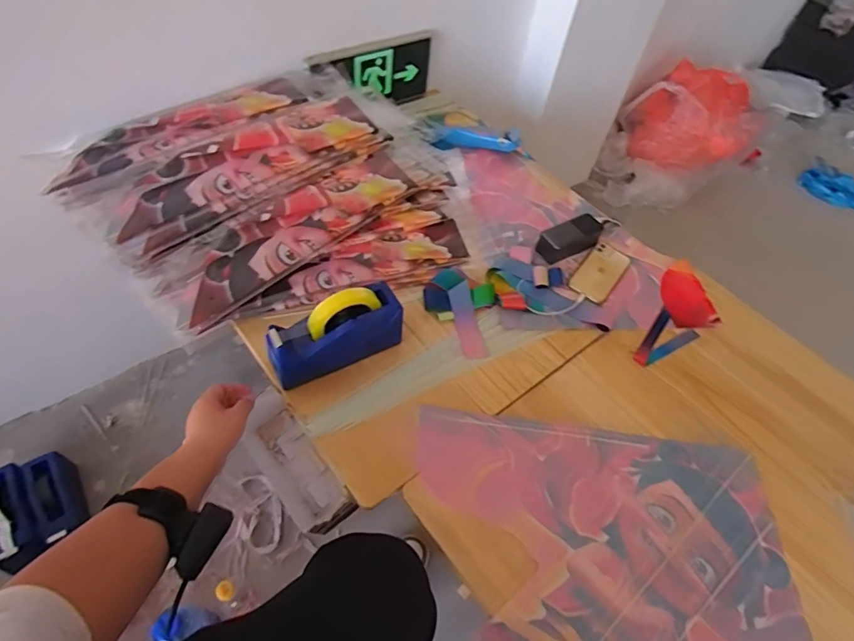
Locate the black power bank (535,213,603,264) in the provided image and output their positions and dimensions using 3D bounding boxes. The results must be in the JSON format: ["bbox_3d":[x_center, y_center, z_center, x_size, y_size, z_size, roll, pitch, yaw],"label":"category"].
[{"bbox_3d":[0.292,-0.169,0.996,0.140,0.043,0.064,-27,62,-23],"label":"black power bank"}]

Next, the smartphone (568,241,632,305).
[{"bbox_3d":[0.345,-0.096,0.974,0.079,0.007,0.159,35,60,17],"label":"smartphone"}]

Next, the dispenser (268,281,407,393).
[{"bbox_3d":[-0.140,0.019,0.753,0.207,0.127,0.072,-27,62,-23],"label":"dispenser"}]

